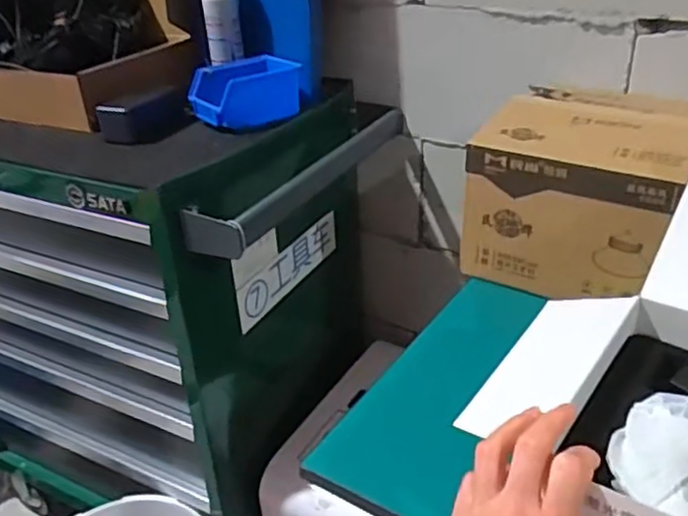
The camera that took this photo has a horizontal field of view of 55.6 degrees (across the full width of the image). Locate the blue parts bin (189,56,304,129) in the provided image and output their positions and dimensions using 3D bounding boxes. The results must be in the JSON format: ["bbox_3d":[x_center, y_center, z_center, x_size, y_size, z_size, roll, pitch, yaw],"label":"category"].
[{"bbox_3d":[-0.140,-0.238,0.940,0.148,0.066,0.103,-24,36,-30],"label":"blue parts bin"}]

